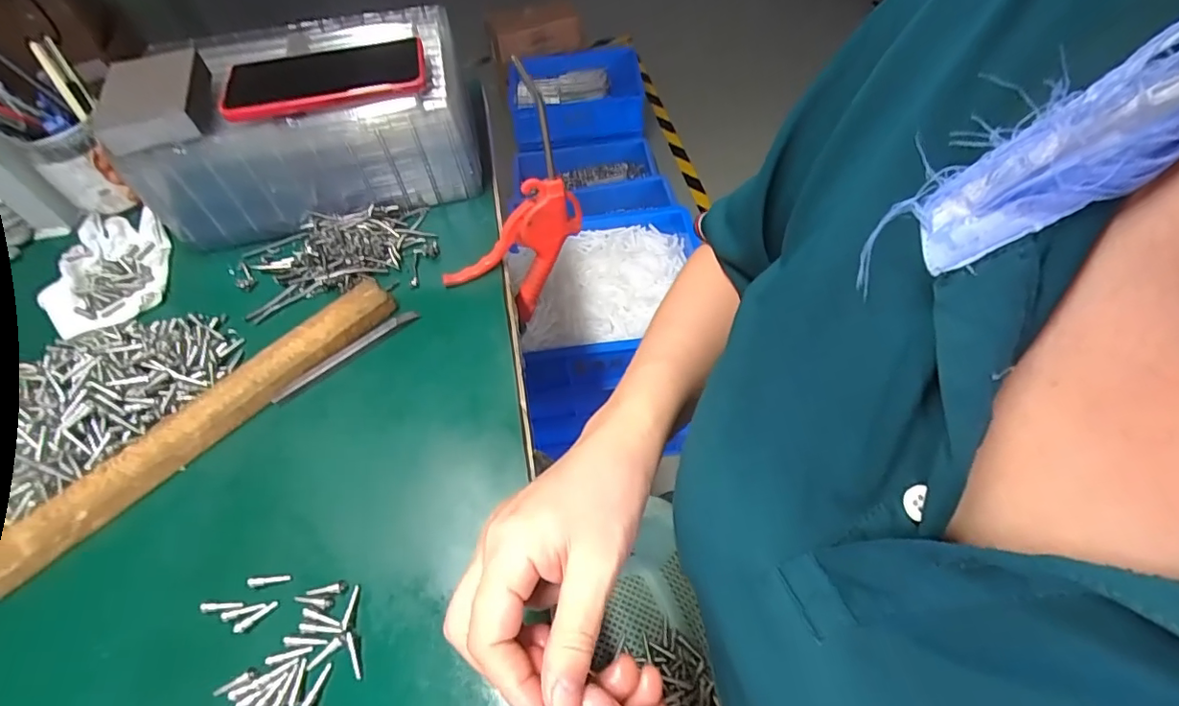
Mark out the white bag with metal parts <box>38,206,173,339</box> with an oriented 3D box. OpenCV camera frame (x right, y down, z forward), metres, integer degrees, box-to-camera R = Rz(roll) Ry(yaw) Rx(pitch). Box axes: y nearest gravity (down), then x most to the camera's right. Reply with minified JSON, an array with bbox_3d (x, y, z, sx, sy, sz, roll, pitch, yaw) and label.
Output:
[{"bbox_3d":[-0.434,-0.076,0.492,0.099,0.024,0.130,-16,56,-8],"label":"white bag with metal parts"}]

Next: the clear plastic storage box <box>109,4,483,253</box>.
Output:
[{"bbox_3d":[-0.254,-0.214,0.512,0.273,0.118,0.157,-14,56,-6],"label":"clear plastic storage box"}]

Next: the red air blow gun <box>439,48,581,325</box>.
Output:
[{"bbox_3d":[-0.066,-0.109,0.440,0.121,0.190,0.037,-32,58,-18],"label":"red air blow gun"}]

